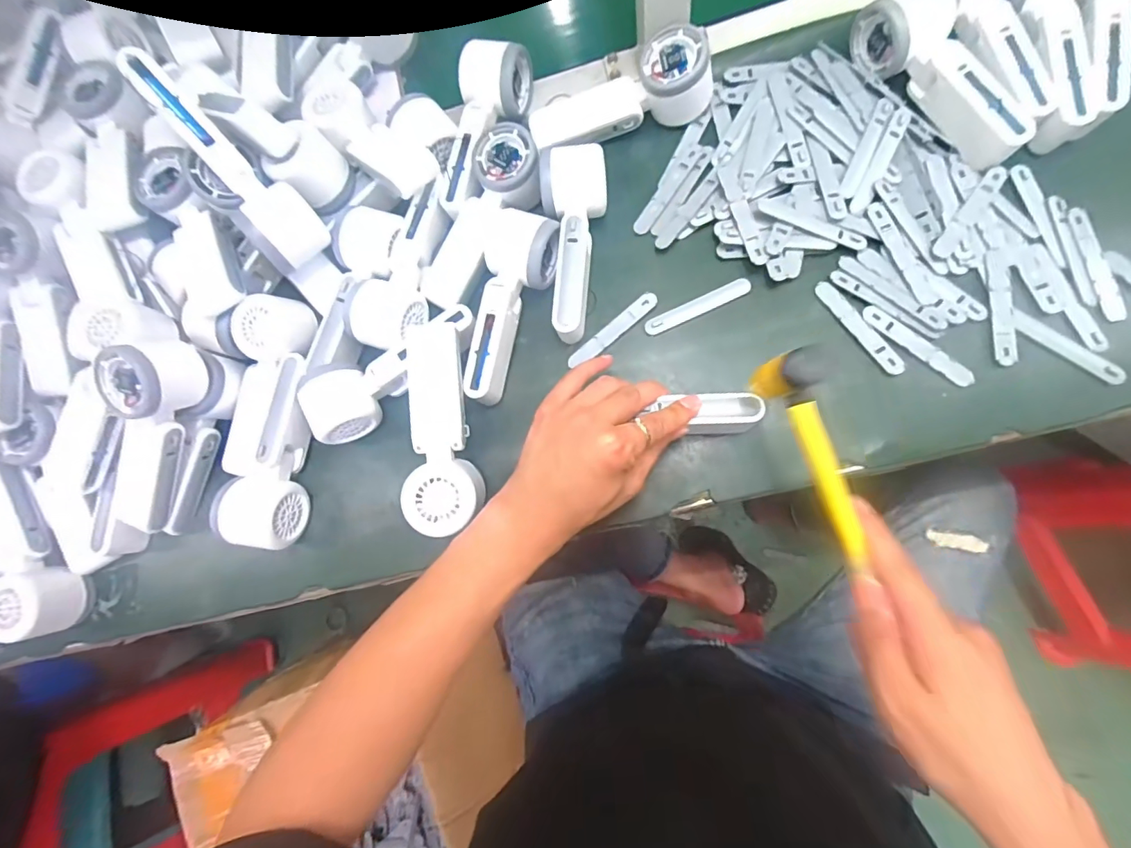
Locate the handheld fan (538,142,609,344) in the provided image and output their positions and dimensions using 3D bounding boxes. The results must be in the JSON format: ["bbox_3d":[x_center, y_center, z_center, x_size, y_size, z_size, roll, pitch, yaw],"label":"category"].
[{"bbox_3d":[0.012,-0.154,0.429,0.057,0.047,0.156,-6,81,7],"label":"handheld fan"}]

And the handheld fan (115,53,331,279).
[{"bbox_3d":[-0.265,-0.204,0.399,0.056,0.054,0.166,-38,114,-2],"label":"handheld fan"}]

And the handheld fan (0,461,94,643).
[{"bbox_3d":[-0.493,0.110,0.446,0.049,0.064,0.168,-31,77,2],"label":"handheld fan"}]

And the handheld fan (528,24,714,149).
[{"bbox_3d":[0.049,-0.293,0.454,0.163,0.053,0.057,-13,80,15],"label":"handheld fan"}]

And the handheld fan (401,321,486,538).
[{"bbox_3d":[-0.103,0.002,0.403,0.057,0.034,0.167,-12,77,6],"label":"handheld fan"}]

